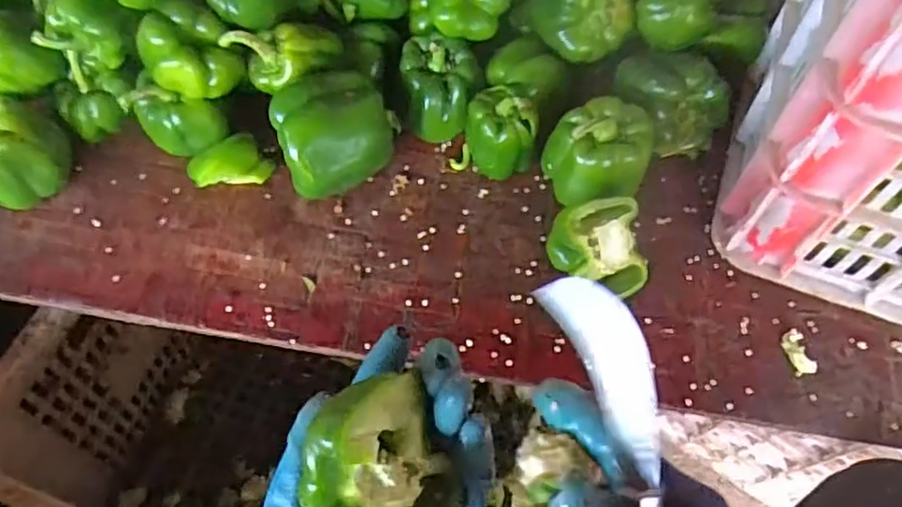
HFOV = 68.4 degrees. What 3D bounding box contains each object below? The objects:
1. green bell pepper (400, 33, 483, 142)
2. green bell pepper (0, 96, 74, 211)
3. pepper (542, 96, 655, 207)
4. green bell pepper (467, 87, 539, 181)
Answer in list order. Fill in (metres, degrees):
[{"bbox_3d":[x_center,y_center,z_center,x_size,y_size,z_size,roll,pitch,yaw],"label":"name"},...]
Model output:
[{"bbox_3d":[-0.009,-0.139,0.581,0.066,0.079,0.069,1,58,-4],"label":"green bell pepper"},{"bbox_3d":[-0.354,-0.079,0.540,0.077,0.077,0.070,-4,58,-7],"label":"green bell pepper"},{"bbox_3d":[0.119,-0.077,0.542,0.071,0.084,0.068,2,58,-3],"label":"pepper"},{"bbox_3d":[0.042,-0.099,0.559,0.060,0.078,0.059,7,57,0],"label":"green bell pepper"}]

